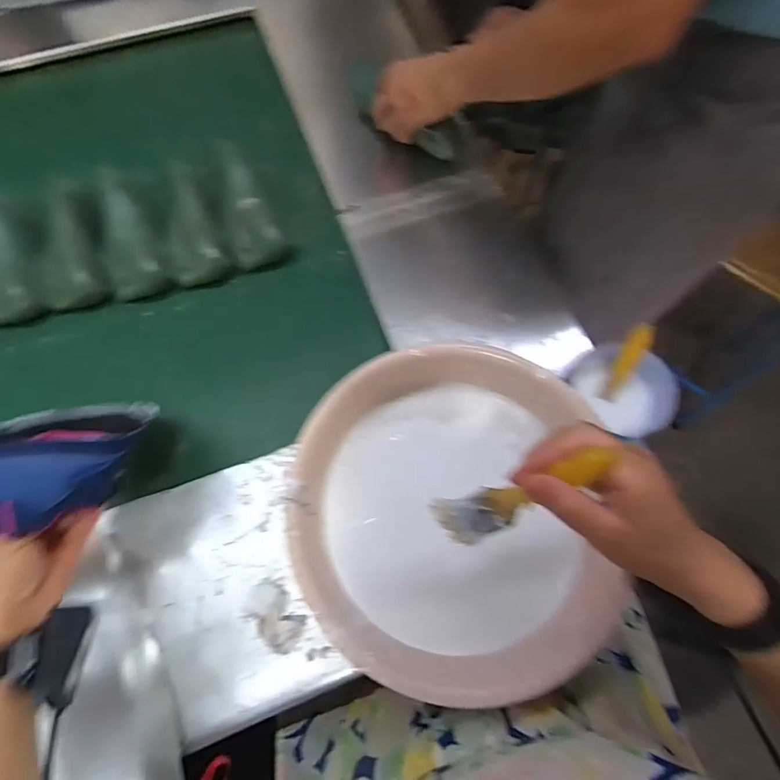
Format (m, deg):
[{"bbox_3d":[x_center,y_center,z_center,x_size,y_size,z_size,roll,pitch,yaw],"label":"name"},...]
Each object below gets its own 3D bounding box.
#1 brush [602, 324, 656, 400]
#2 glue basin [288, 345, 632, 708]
[{"bbox_3d":[0.248,-0.029,0.485,0.014,0.107,0.020,2,50,-1],"label":"brush"},{"bbox_3d":[0.052,0.119,0.467,0.283,0.131,0.304,7,69,-1],"label":"glue basin"}]

